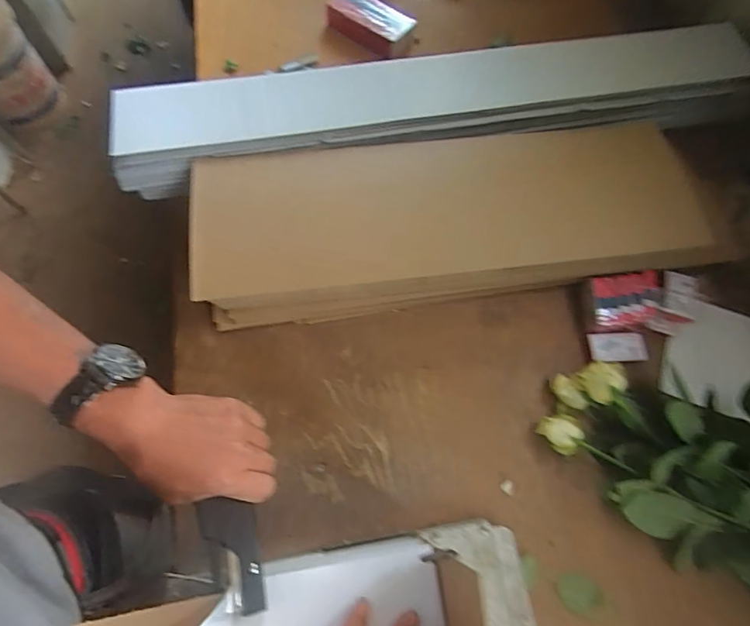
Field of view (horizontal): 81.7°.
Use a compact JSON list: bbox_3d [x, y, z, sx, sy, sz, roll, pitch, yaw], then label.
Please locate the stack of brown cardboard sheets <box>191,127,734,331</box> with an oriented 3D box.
[{"bbox_3d":[0.127,-0.143,0.609,0.711,0.081,0.251,-8,75,-8],"label":"stack of brown cardboard sheets"}]

